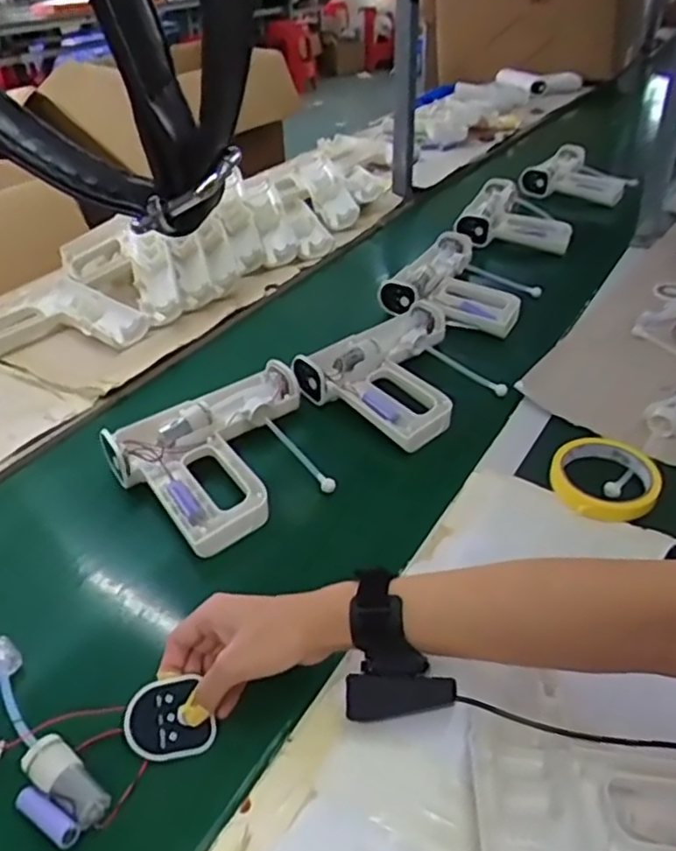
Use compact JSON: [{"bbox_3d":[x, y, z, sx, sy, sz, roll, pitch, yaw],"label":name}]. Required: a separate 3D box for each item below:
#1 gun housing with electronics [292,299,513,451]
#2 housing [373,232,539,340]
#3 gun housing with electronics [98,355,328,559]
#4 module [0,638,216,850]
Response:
[{"bbox_3d":[0.086,-0.067,0.786,0.220,0.035,0.180,-31,44,-32],"label":"gun housing with electronics"},{"bbox_3d":[0.180,-0.201,0.954,0.188,0.045,0.220,15,40,24],"label":"housing"},{"bbox_3d":[-0.101,0.020,0.678,0.213,0.038,0.178,-28,42,-29],"label":"gun housing with electronics"},{"bbox_3d":[-0.213,0.209,0.451,0.232,0.030,0.156,-16,40,-21],"label":"module"}]

